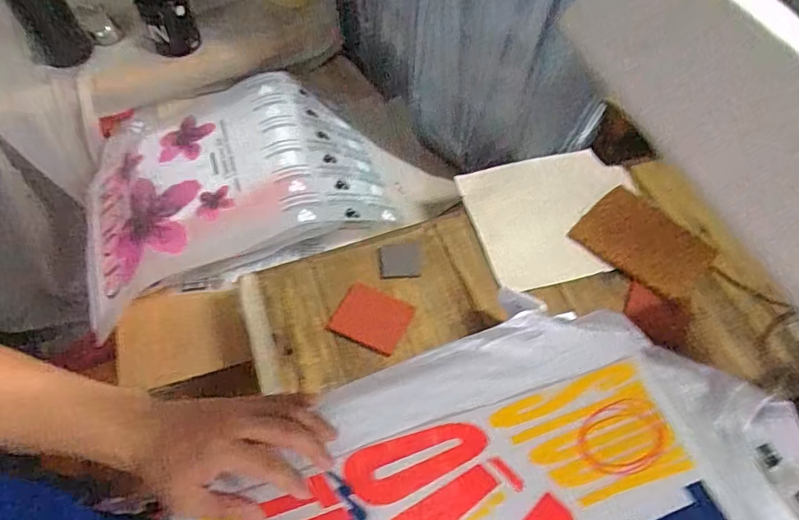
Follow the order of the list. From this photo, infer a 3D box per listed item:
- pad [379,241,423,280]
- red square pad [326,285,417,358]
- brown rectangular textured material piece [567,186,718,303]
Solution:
[{"bbox_3d":[0.001,0.001,0.701,0.057,0.006,0.056,-4,59,-4],"label":"pad"},{"bbox_3d":[-0.037,0.076,0.654,0.091,0.007,0.075,23,61,12],"label":"red square pad"},{"bbox_3d":[0.337,-0.023,0.696,0.162,0.009,0.128,40,66,20],"label":"brown rectangular textured material piece"}]

